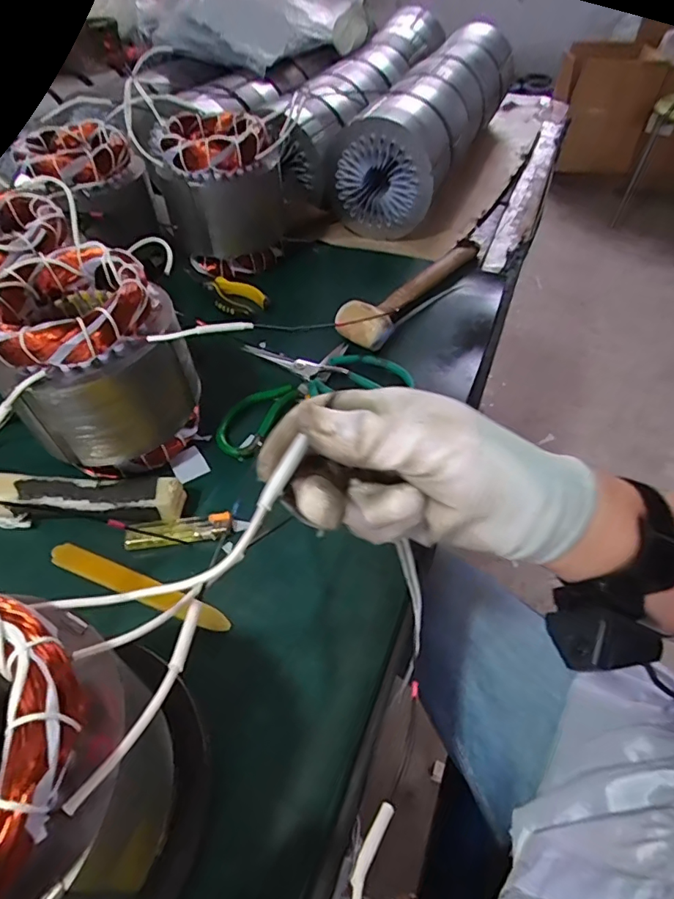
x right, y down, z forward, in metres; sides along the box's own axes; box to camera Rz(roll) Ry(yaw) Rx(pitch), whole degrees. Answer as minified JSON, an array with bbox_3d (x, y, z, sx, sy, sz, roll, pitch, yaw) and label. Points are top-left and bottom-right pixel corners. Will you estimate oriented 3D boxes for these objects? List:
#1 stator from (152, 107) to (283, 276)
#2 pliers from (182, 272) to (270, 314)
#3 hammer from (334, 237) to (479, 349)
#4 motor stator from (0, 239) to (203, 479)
[{"bbox_3d":[-0.145,-0.343,0.678,0.131,0.163,0.136,-3,50,-4],"label":"stator"},{"bbox_3d":[-0.153,-0.212,0.658,0.049,0.020,0.146,-37,60,-28],"label":"pliers"},{"bbox_3d":[0.097,-0.214,0.641,0.063,0.039,0.270,28,55,21],"label":"hammer"},{"bbox_3d":[-0.212,-0.071,0.447,0.128,0.159,0.132,1,50,-1],"label":"motor stator"}]

